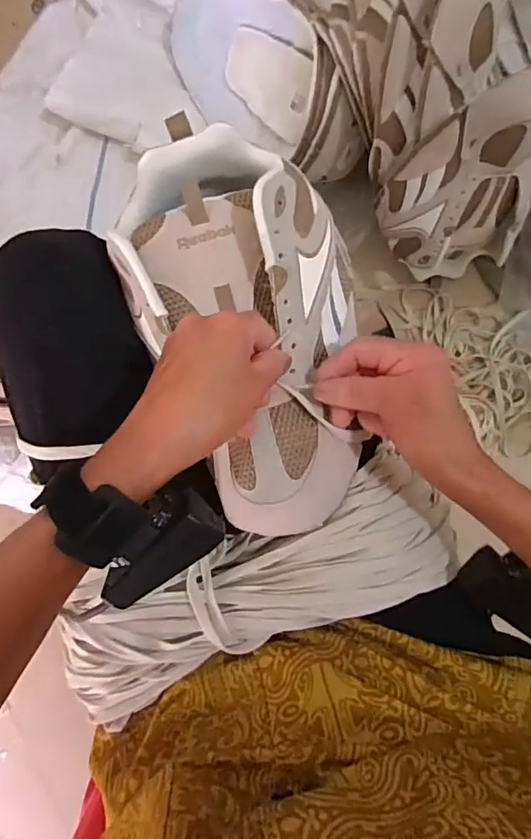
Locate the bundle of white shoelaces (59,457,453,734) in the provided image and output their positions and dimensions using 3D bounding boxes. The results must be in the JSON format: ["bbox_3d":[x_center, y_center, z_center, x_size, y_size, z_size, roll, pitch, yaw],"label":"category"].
[{"bbox_3d":[-0.013,0.124,0.363,0.301,0.055,0.095,-25,89,8],"label":"bundle of white shoelaces"}]

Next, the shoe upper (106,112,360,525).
[{"bbox_3d":[-0.009,-0.054,0.336,0.136,0.071,0.263,-14,93,8],"label":"shoe upper"}]

